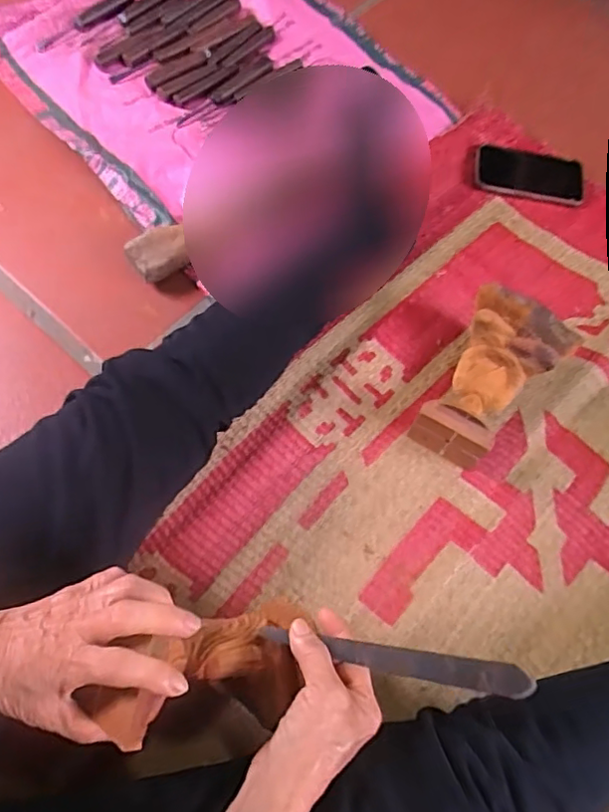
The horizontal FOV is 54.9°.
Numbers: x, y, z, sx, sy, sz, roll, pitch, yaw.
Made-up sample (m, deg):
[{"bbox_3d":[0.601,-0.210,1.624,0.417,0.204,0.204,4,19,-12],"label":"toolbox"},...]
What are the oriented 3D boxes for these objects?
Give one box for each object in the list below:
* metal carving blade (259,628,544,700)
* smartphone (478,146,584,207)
[{"bbox_3d":[0.063,0.183,0.426,0.194,0.009,0.022,6,67,13],"label":"metal carving blade"},{"bbox_3d":[0.305,-0.313,0.797,0.149,0.005,0.071,11,78,-2],"label":"smartphone"}]

